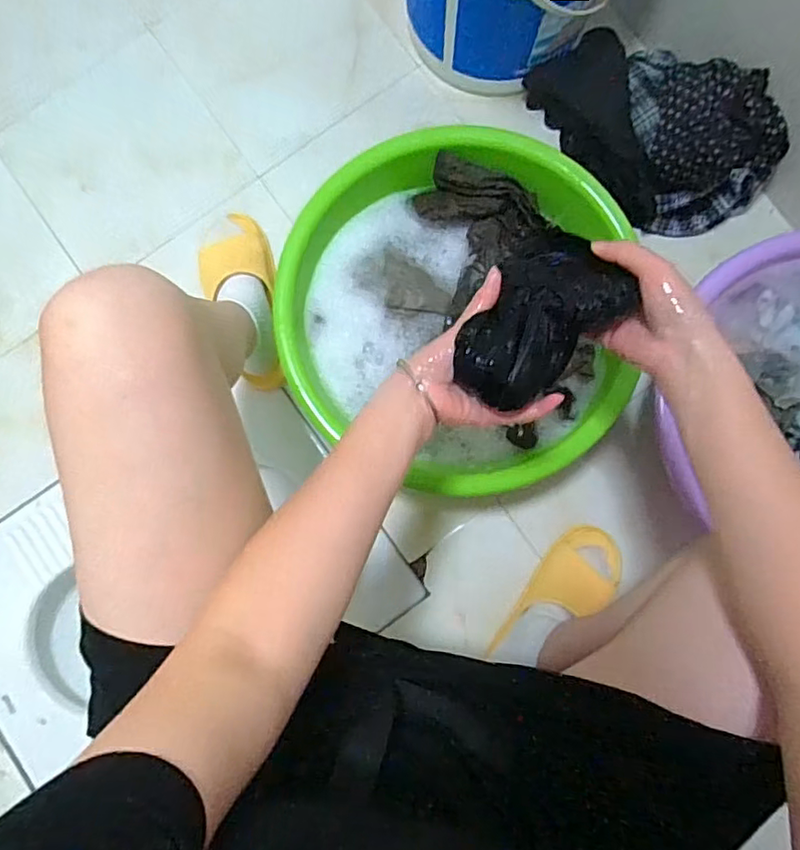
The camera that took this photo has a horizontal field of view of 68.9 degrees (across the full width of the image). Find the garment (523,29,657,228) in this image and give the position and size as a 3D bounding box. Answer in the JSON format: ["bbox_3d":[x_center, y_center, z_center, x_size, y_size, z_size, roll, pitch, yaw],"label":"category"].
[{"bbox_3d":[0.301,-0.420,0.832,0.106,0.075,0.270,-33,86,-3],"label":"garment"}]

